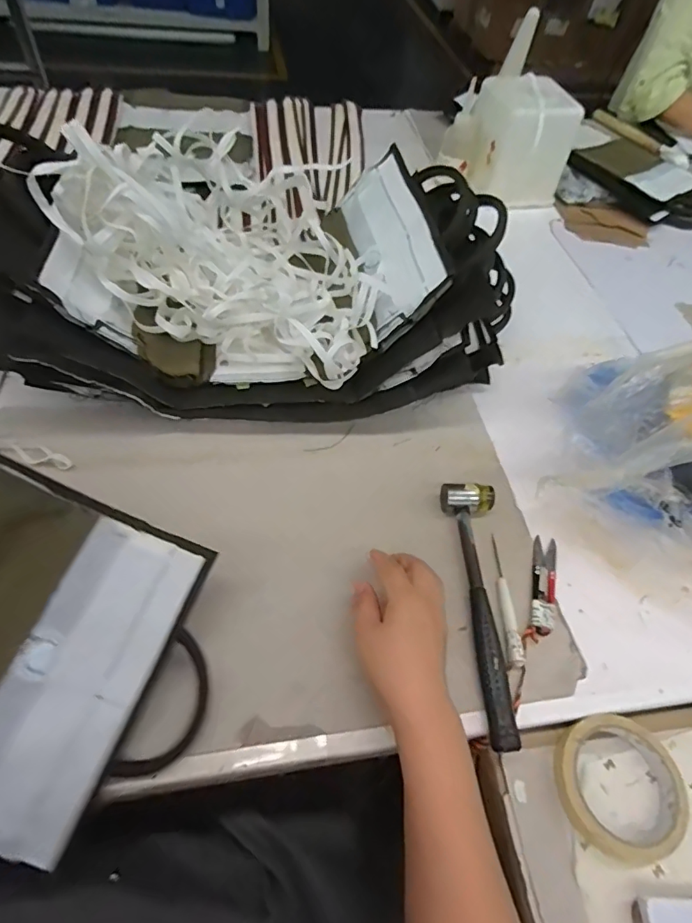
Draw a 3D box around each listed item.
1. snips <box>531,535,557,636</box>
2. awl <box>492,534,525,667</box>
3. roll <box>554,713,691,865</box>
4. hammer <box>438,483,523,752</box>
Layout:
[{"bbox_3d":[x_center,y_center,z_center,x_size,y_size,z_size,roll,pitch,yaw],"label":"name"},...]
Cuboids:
[{"bbox_3d":[0.190,0.116,0.483,0.024,0.014,0.102,14,55,5],"label":"snips"},{"bbox_3d":[0.144,0.123,0.465,0.017,0.008,0.122,2,55,-4],"label":"awl"},{"bbox_3d":[0.215,0.254,0.398,0.094,0.020,0.097,2,55,-3],"label":"roll"},{"bbox_3d":[0.130,0.128,0.464,0.050,0.032,0.237,0,55,-5],"label":"hammer"}]

